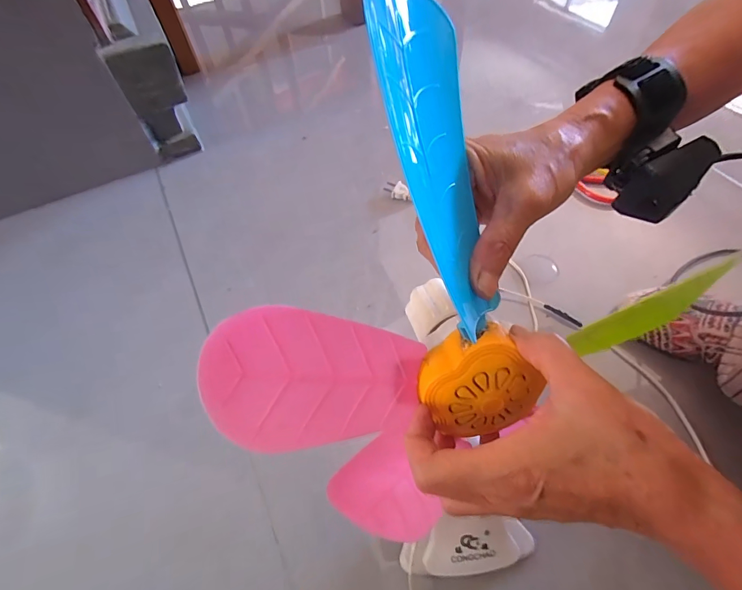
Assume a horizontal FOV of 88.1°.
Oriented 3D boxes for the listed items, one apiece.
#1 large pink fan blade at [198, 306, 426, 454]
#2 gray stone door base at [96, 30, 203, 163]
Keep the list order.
[{"bbox_3d":[-0.031,0.047,0.208,0.114,0.007,0.074,7,93,-10],"label":"large pink fan blade"},{"bbox_3d":[-0.314,-0.288,0.580,0.087,0.182,0.060,-32,60,-17],"label":"gray stone door base"}]

